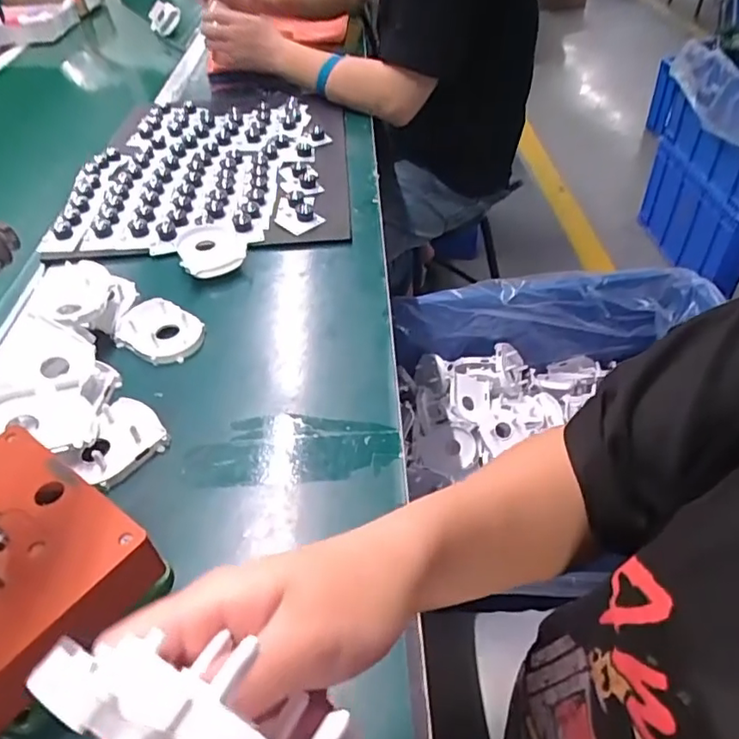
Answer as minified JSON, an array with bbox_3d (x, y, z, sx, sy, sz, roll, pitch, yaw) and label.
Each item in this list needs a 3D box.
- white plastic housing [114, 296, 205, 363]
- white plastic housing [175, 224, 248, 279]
[{"bbox_3d":[-0.206,-0.038,0.572,0.085,0.021,0.061,19,49,22],"label":"white plastic housing"},{"bbox_3d":[-0.178,-0.134,0.660,0.070,0.029,0.080,-16,46,-12],"label":"white plastic housing"}]

